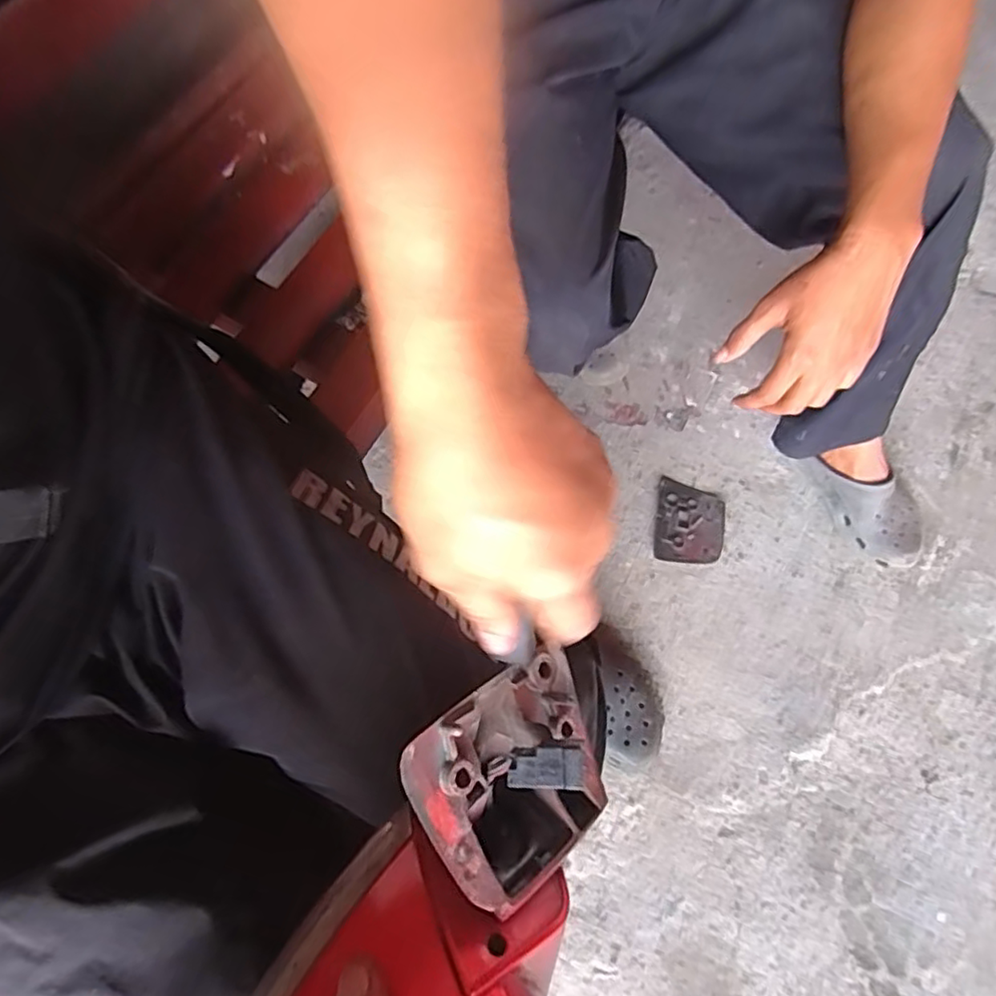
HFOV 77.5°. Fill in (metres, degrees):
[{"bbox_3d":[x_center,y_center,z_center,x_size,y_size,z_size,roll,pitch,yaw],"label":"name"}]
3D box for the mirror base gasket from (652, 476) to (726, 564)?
[{"bbox_3d":[0.297,0.039,0.959,0.102,0.010,0.127,11,73,2],"label":"mirror base gasket"}]

